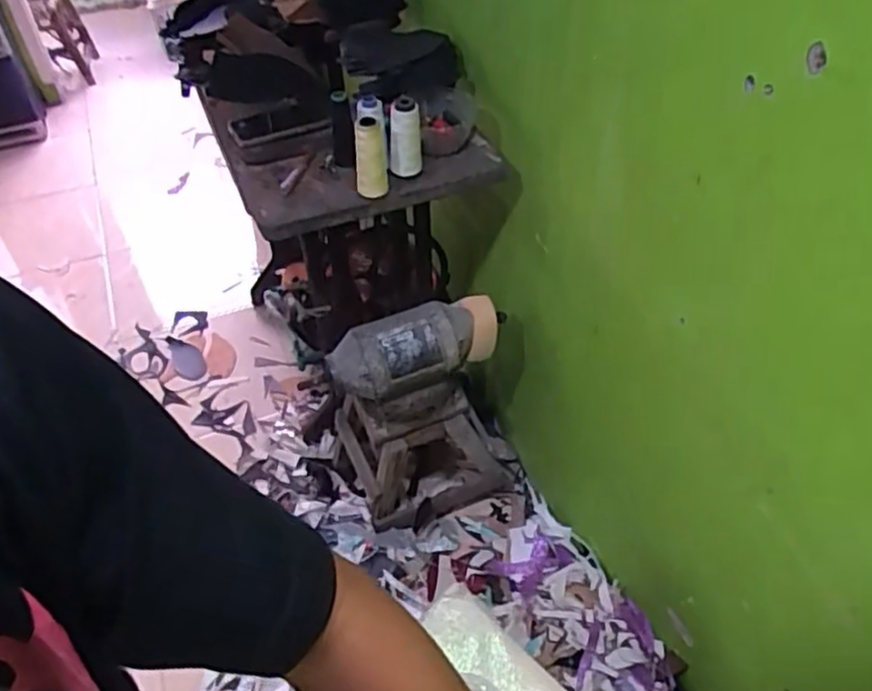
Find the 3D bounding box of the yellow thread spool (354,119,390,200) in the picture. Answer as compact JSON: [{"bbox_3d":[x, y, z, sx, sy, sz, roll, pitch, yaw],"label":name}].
[{"bbox_3d":[-0.095,-0.266,1.033,0.046,0.111,0.039,-3,46,-1],"label":"yellow thread spool"}]

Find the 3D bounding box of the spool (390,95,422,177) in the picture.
[{"bbox_3d":[-0.047,-0.309,1.063,0.048,0.108,0.048,-1,46,1],"label":"spool"}]

